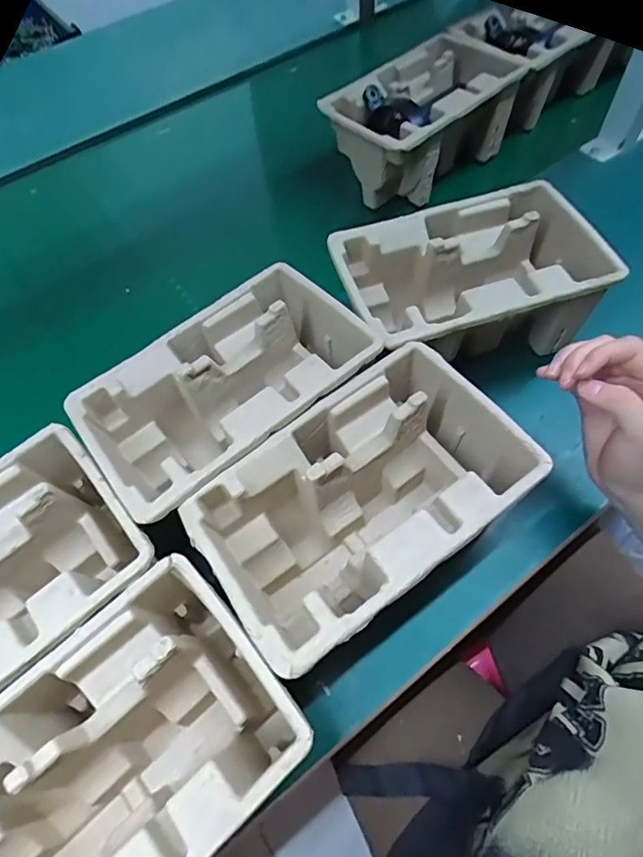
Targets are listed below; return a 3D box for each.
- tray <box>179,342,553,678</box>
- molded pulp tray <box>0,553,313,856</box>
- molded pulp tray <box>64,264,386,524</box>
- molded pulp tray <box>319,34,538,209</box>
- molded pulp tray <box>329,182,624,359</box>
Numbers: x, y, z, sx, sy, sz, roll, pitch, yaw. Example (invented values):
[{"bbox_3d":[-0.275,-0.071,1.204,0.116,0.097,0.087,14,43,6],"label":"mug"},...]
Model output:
[{"bbox_3d":[0.030,0.063,0.381,0.223,0.110,0.142,-35,65,-15],"label":"tray"},{"bbox_3d":[-0.128,0.215,0.309,0.222,0.110,0.143,-40,66,-17],"label":"molded pulp tray"},{"bbox_3d":[-0.076,-0.023,0.417,0.221,0.094,0.134,-37,65,-15],"label":"molded pulp tray"},{"bbox_3d":[0.122,-0.367,0.598,0.205,0.107,0.145,-39,66,-16],"label":"molded pulp tray"},{"bbox_3d":[0.129,-0.129,0.463,0.211,0.093,0.133,-16,61,-5],"label":"molded pulp tray"}]

